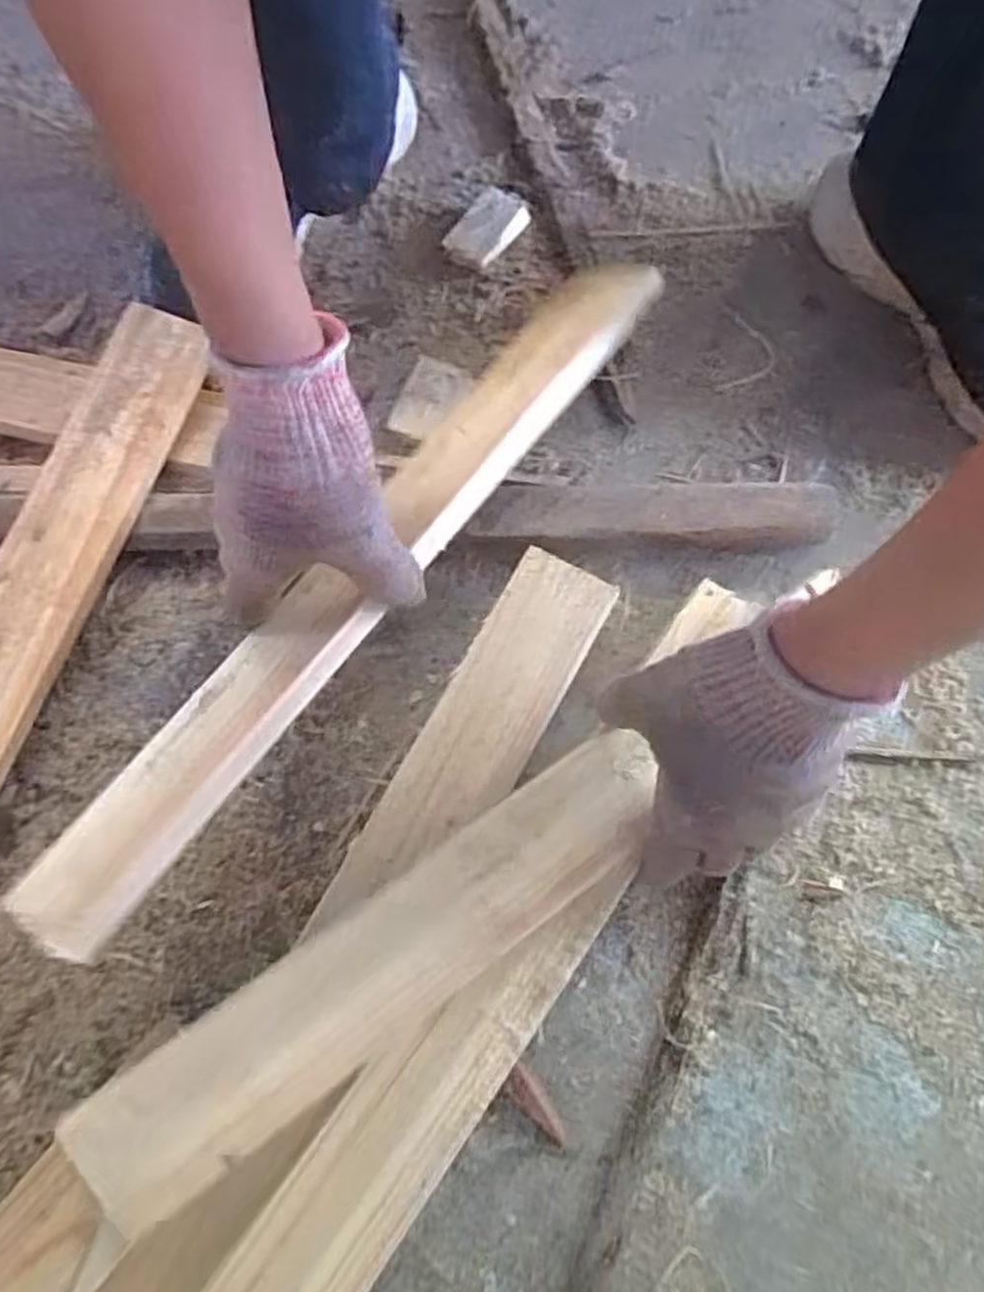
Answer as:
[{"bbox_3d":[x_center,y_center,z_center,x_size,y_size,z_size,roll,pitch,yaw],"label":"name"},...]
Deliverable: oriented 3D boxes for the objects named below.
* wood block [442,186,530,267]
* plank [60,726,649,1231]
[{"bbox_3d":[-0.003,-0.323,0.600,0.043,0.009,0.071,33,75,10],"label":"wood block"},{"bbox_3d":[-0.046,0.156,0.386,0.314,0.013,0.071,-33,92,-15],"label":"plank"}]

